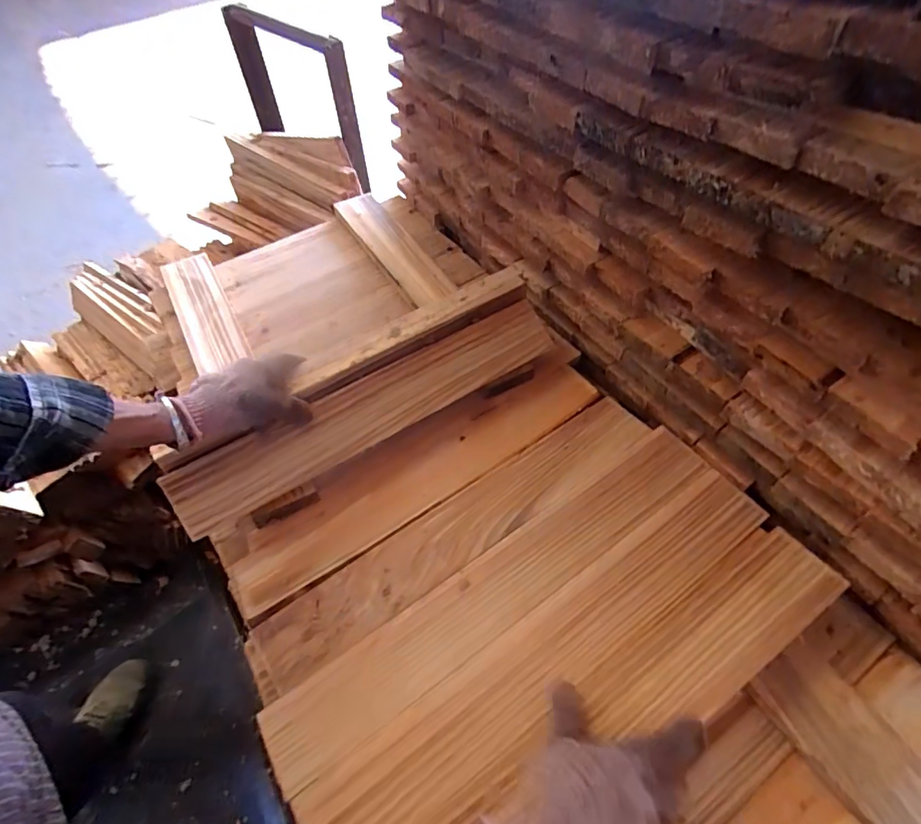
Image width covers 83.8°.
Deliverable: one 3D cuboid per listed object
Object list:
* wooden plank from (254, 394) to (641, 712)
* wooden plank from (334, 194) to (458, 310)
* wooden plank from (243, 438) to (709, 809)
[{"bbox_3d":[0.005,0.128,0.553,0.482,0.023,0.075,-29,56,-18],"label":"wooden plank"},{"bbox_3d":[-0.107,-0.266,0.823,0.071,0.022,0.309,-28,55,-18],"label":"wooden plank"},{"bbox_3d":[0.049,0.169,0.512,0.503,0.014,0.072,-30,56,-19],"label":"wooden plank"}]

